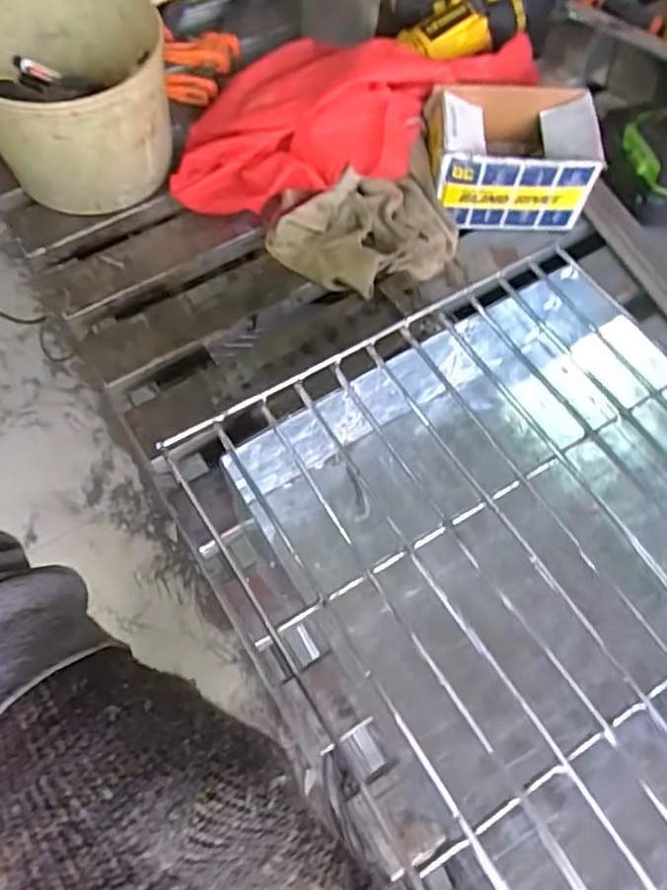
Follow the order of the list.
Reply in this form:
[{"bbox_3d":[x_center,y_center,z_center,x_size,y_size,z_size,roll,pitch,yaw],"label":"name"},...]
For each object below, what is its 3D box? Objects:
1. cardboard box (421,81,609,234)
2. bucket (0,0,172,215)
[{"bbox_3d":[0.145,-0.245,0.544,0.132,0.072,0.093,1,64,-1],"label":"cardboard box"},{"bbox_3d":[-0.218,-0.284,0.526,0.155,0.115,0.160,1,64,-2],"label":"bucket"}]

